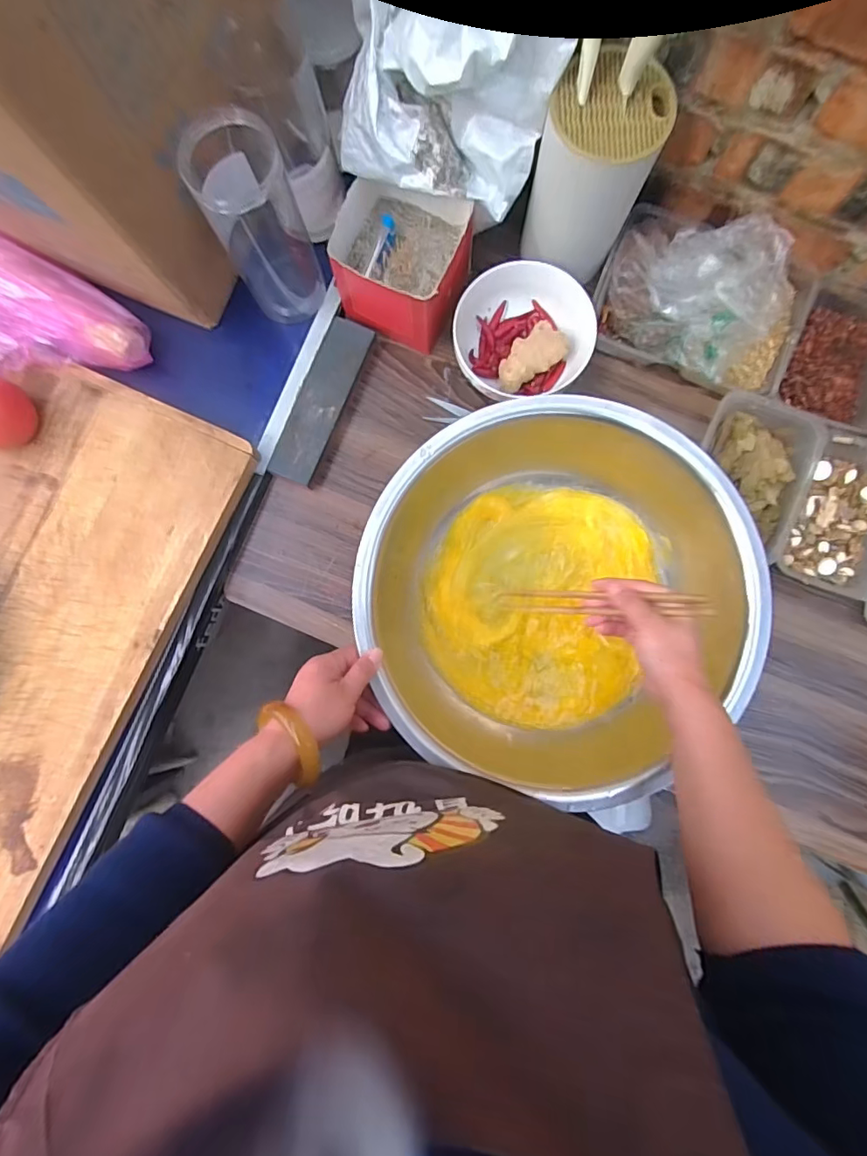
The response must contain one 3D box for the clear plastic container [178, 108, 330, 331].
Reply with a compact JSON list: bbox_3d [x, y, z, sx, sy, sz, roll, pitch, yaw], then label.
[{"bbox_3d":[-0.174,-0.351,0.516,0.084,0.176,0.090,0,85,1],"label":"clear plastic container"}]

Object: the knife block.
[{"bbox_3d":[0.156,-0.402,0.524,0.105,0.149,0.102,26,86,3],"label":"knife block"}]

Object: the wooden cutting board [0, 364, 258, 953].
[{"bbox_3d":[-0.535,0.085,0.562,0.430,0.034,0.689,24,86,3],"label":"wooden cutting board"}]

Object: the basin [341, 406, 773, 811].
[{"bbox_3d":[0.120,0.013,0.542,0.373,0.113,0.353,0,87,-1],"label":"basin"}]

